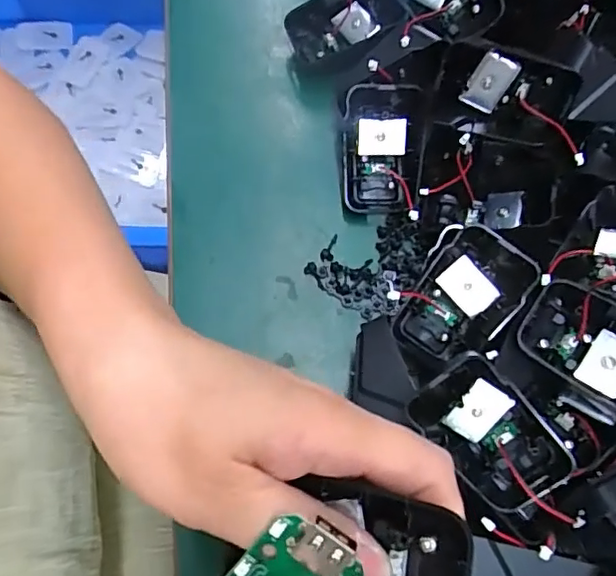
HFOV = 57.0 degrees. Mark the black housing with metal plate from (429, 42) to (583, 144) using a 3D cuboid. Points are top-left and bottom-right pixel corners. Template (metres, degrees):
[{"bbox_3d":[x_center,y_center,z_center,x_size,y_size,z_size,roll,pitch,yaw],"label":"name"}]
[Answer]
[{"bbox_3d":[0.103,-0.101,0.299,0.074,0.052,0.023,25,54,-6],"label":"black housing with metal plate"}]

